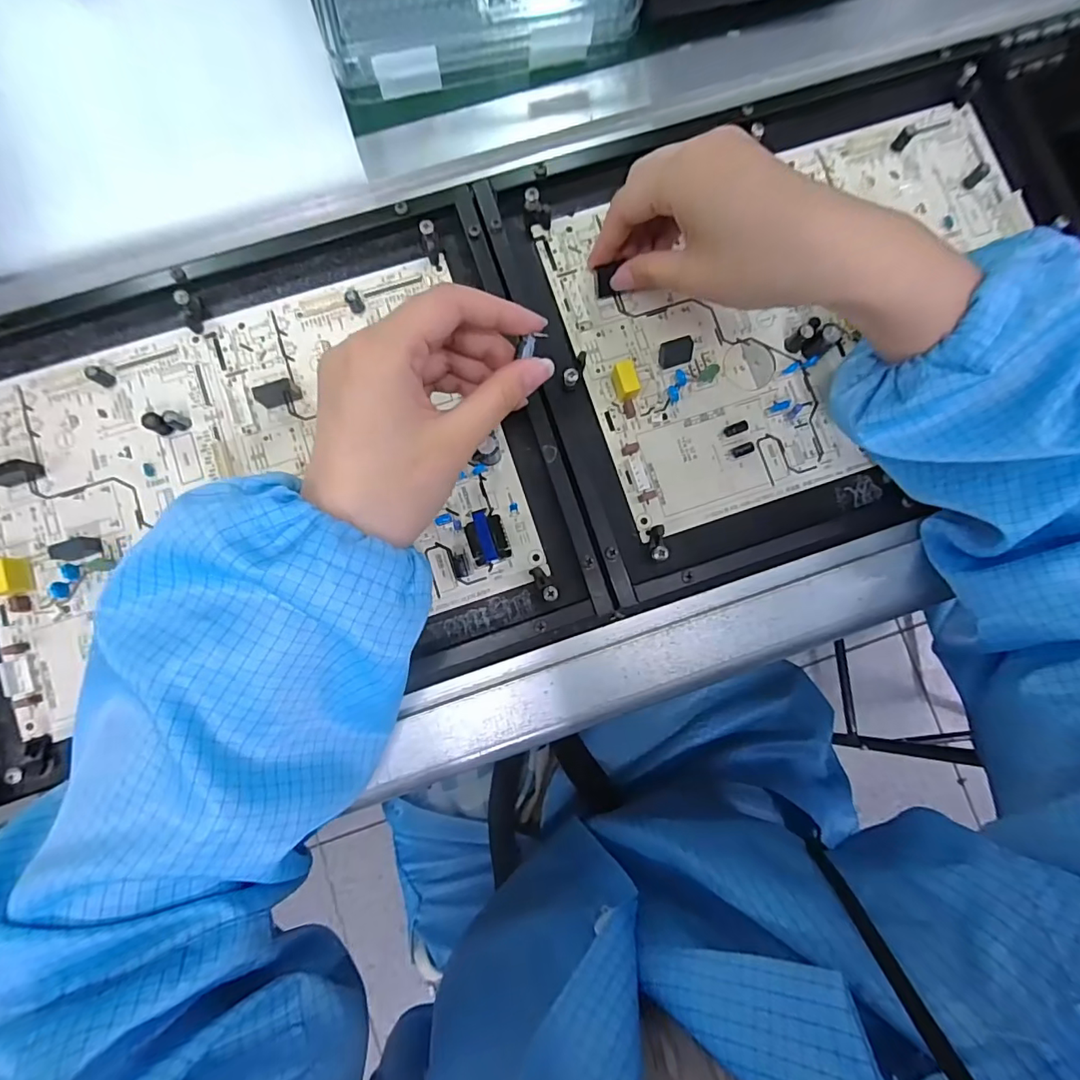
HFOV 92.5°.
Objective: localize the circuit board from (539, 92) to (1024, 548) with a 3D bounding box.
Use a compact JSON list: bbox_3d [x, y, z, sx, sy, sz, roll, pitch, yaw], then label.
[{"bbox_3d":[0.162,-0.136,0.303,0.283,0.015,0.196,-18,85,-4],"label":"circuit board"}]

